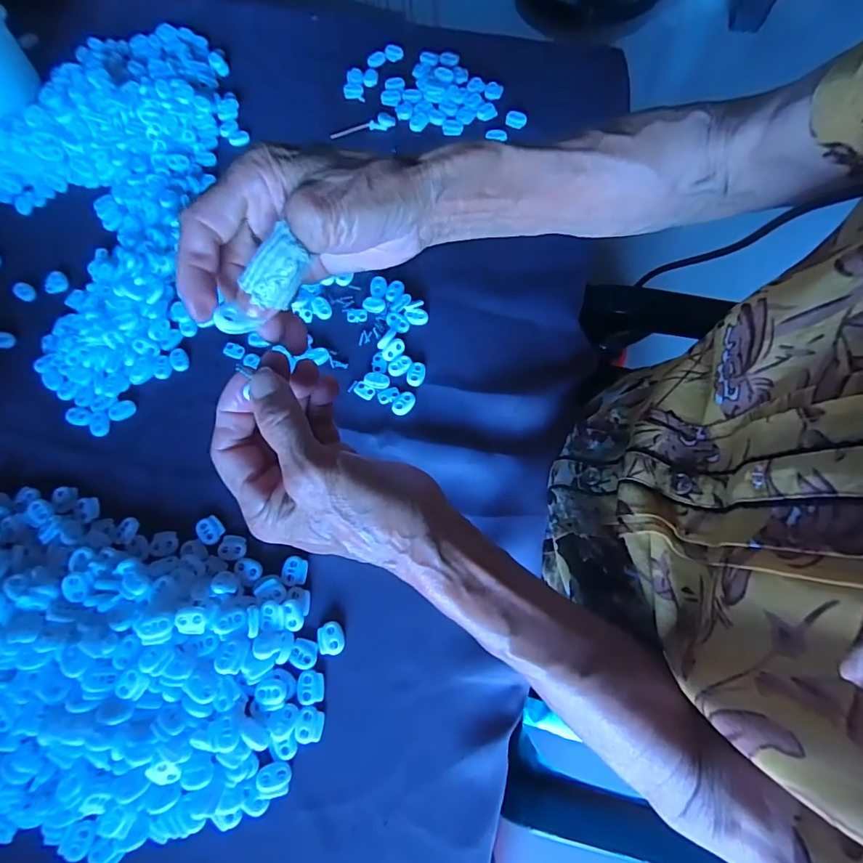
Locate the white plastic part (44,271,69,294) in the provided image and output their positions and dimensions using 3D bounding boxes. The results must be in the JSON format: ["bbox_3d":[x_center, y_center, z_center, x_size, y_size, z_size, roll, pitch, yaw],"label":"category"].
[{"bbox_3d":[-0.363,-0.145,0.459,0.023,0.004,0.026,-7,71,-2],"label":"white plastic part"}]

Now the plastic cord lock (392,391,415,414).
[{"bbox_3d":[-0.024,-0.025,0.410,0.016,0.004,0.023,32,74,11],"label":"plastic cord lock"}]

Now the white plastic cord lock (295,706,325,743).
[{"bbox_3d":[-0.084,0.202,0.326,0.018,0.004,0.021,12,72,5],"label":"white plastic cord lock"}]

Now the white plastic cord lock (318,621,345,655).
[{"bbox_3d":[-0.073,0.151,0.346,0.019,0.004,0.022,-12,71,-4],"label":"white plastic cord lock"}]

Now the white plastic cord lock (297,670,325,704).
[{"bbox_3d":[-0.085,0.180,0.334,0.018,0.004,0.021,-4,71,-1],"label":"white plastic cord lock"}]

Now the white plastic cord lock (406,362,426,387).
[{"bbox_3d":[-0.013,-0.052,0.418,0.015,0.004,0.023,13,72,5],"label":"white plastic cord lock"}]

